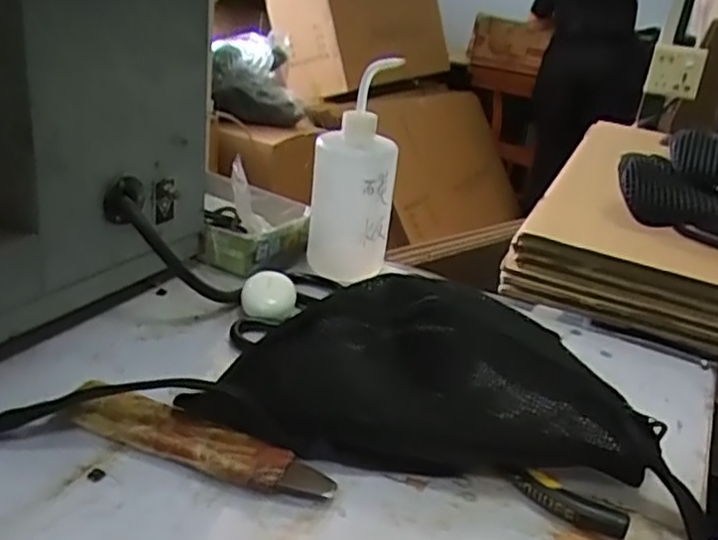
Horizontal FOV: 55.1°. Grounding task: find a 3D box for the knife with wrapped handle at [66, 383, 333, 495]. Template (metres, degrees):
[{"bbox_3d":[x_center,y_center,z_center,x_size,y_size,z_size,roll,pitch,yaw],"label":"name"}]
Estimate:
[{"bbox_3d":[-0.099,0.107,0.428,0.171,0.025,0.032,15,25,16],"label":"knife with wrapped handle"}]

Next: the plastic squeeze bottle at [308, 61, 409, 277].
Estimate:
[{"bbox_3d":[-0.004,-0.089,0.670,0.080,0.182,0.098,7,24,-2],"label":"plastic squeeze bottle"}]

